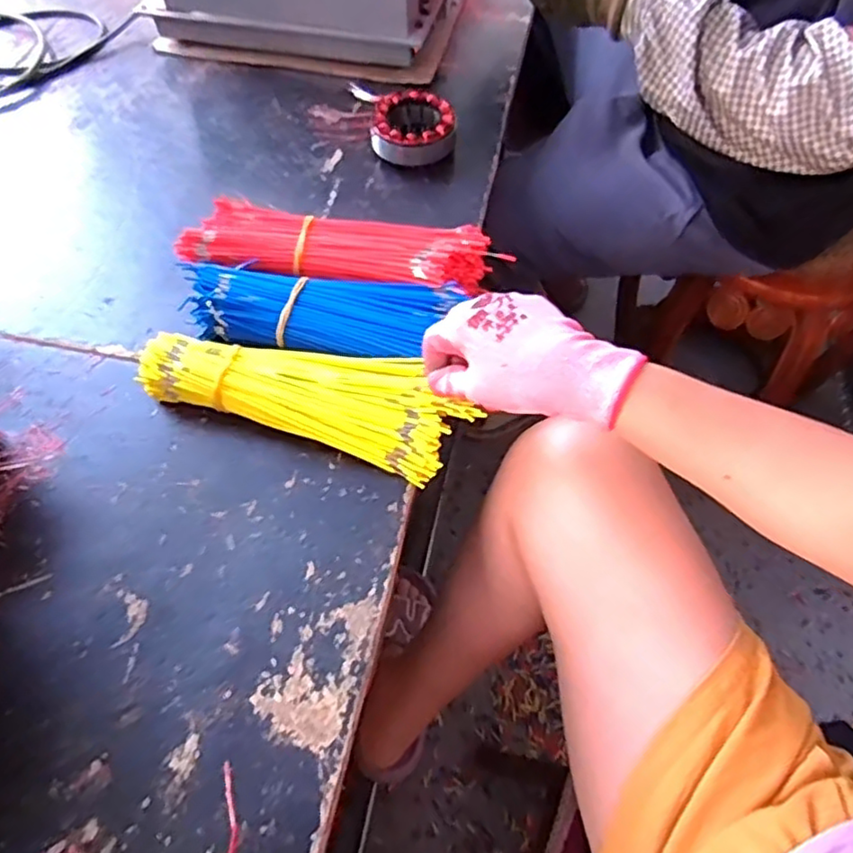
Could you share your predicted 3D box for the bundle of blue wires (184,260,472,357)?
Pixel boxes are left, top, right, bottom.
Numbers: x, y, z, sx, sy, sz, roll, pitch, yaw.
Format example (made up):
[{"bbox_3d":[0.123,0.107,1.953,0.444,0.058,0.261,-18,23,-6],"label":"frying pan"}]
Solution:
[{"bbox_3d":[-0.093,-0.093,0.546,0.221,0.050,0.078,8,58,5],"label":"bundle of blue wires"}]

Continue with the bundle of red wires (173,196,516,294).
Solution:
[{"bbox_3d":[-0.074,-0.153,0.585,0.281,0.050,0.076,7,58,4],"label":"bundle of red wires"}]

